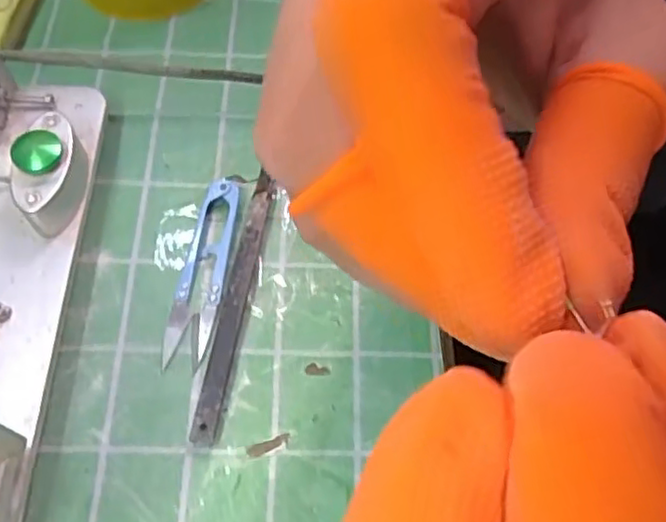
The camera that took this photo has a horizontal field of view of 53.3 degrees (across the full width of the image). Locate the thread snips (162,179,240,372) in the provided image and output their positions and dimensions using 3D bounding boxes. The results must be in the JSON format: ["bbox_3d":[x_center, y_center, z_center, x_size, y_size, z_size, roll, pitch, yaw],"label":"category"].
[{"bbox_3d":[-0.065,0.002,0.340,0.023,0.013,0.101,9,64,2],"label":"thread snips"}]

